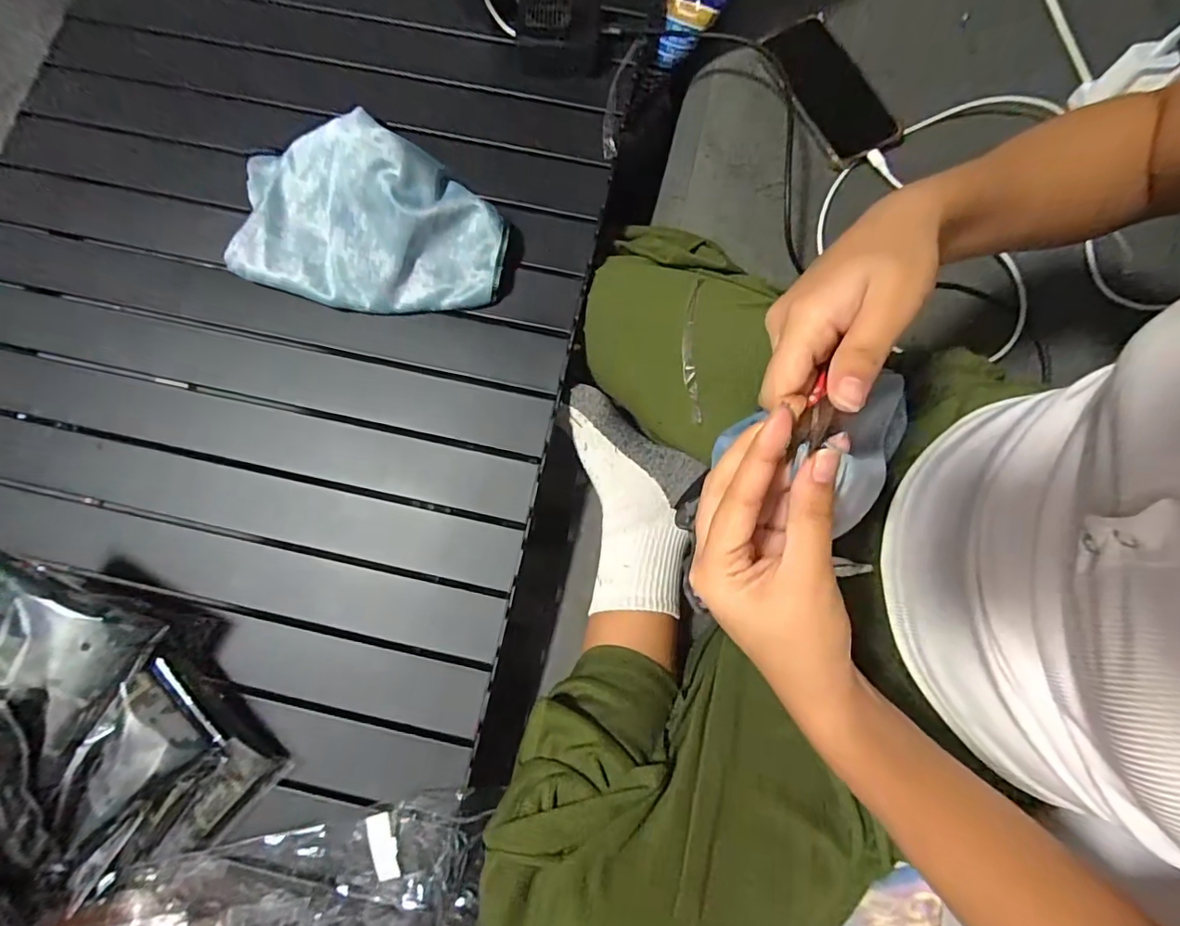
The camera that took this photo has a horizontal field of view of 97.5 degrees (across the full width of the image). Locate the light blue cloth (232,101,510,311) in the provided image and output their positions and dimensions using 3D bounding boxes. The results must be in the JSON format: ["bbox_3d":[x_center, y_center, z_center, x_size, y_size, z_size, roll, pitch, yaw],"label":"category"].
[{"bbox_3d":[-0.196,-0.209,0.446,0.240,0.081,0.132,9,80,2],"label":"light blue cloth"}]

